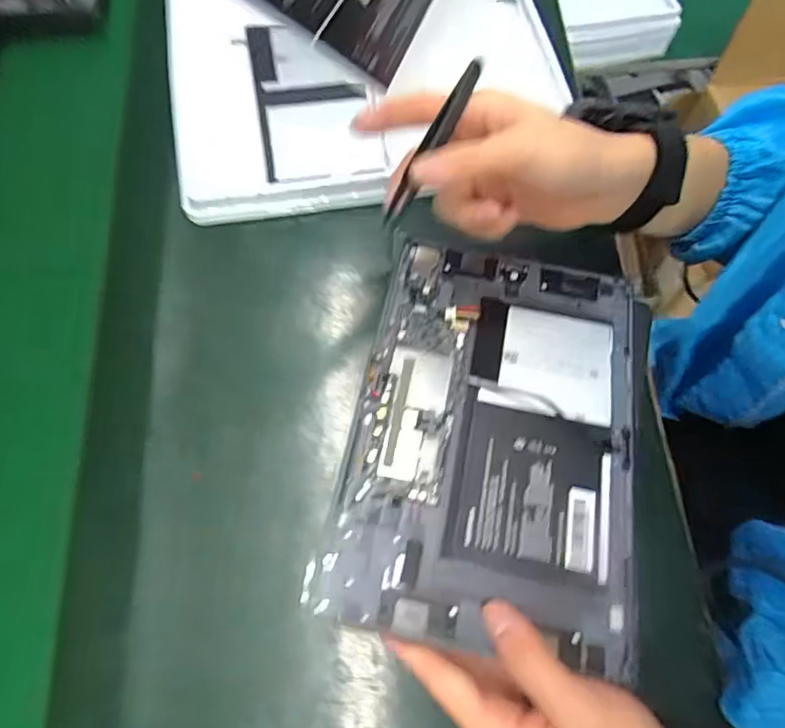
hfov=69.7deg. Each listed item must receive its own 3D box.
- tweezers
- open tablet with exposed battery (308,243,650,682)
[{"bbox_3d":[0.024,-0.130,0.334,0.010,0.014,0.107,31,96,9],"label":"tweezers"},{"bbox_3d":[0.065,0.034,0.346,0.170,0.007,0.252,11,61,3],"label":"open tablet with exposed battery"}]

